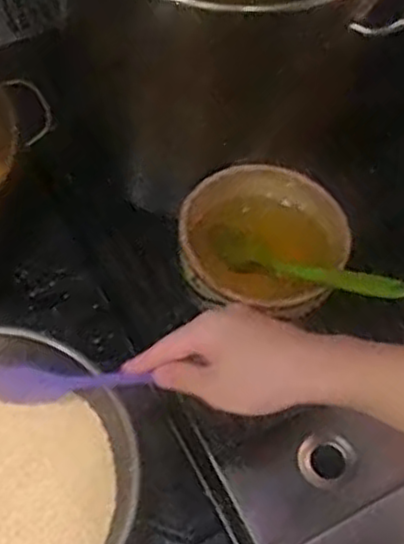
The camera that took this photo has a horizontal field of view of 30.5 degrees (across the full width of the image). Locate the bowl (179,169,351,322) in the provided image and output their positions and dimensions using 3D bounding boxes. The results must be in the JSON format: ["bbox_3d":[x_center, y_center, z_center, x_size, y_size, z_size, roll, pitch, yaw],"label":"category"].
[{"bbox_3d":[0.054,-0.012,0.685,0.146,0.088,0.144,1,57,-1],"label":"bowl"}]

